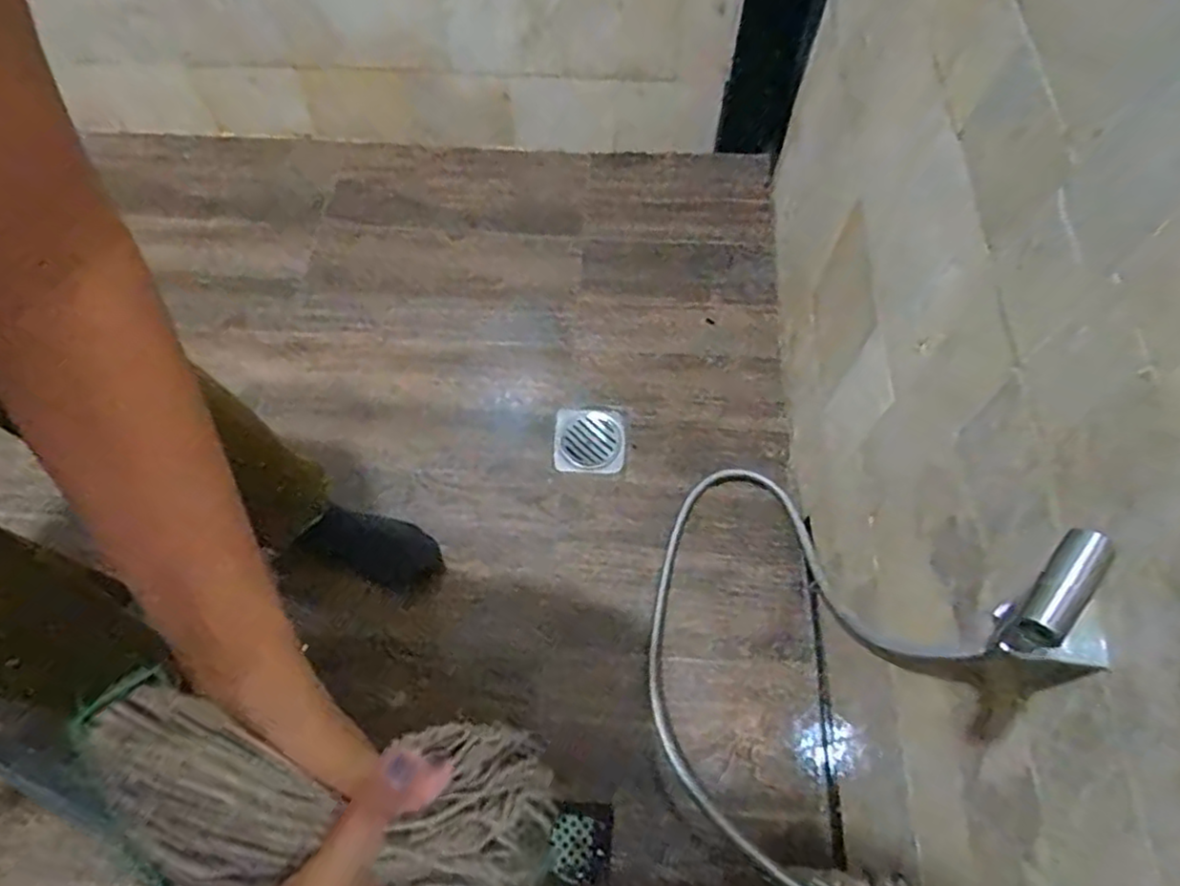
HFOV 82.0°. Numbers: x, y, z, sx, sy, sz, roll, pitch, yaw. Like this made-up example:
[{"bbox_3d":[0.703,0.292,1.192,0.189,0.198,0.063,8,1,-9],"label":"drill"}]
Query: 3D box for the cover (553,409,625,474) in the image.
[{"bbox_3d":[-0.001,-0.003,1.099,0.112,0.005,0.110,2,67,-4],"label":"cover"}]

